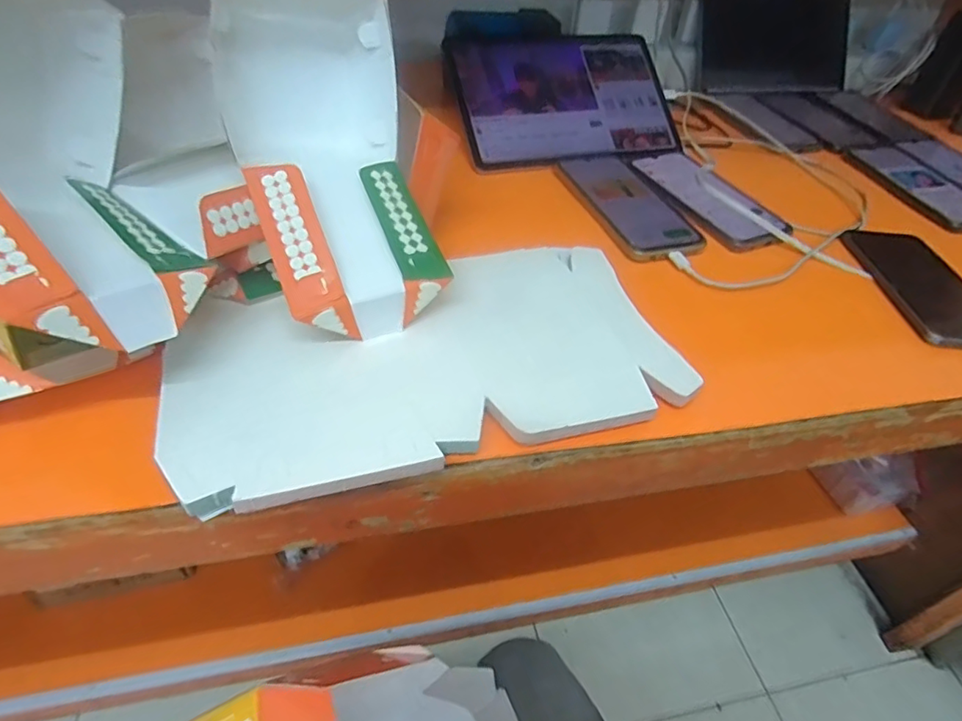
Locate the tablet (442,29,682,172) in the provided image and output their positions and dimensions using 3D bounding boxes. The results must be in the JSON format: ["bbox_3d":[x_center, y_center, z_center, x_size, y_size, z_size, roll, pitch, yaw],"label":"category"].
[{"bbox_3d":[0.094,-0.296,0.625,0.251,0.013,0.169,-13,81,-16],"label":"tablet"}]

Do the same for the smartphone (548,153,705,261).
[{"bbox_3d":[0.142,-0.153,0.546,0.085,0.016,0.170,-12,47,-19],"label":"smartphone"}]

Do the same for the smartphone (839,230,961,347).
[{"bbox_3d":[0.389,-0.067,0.491,0.076,0.014,0.159,3,44,-4],"label":"smartphone"}]

